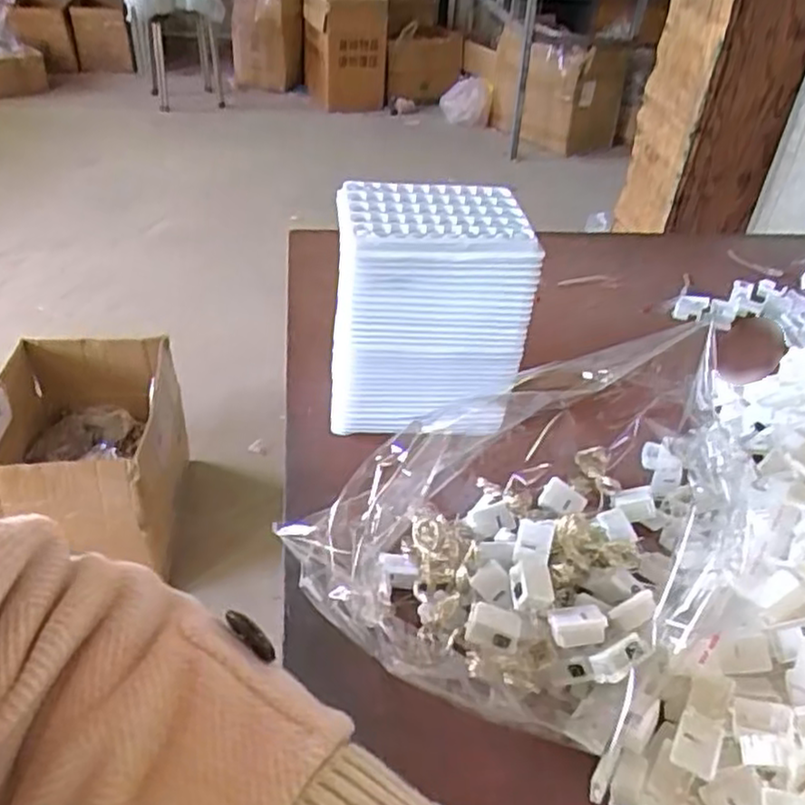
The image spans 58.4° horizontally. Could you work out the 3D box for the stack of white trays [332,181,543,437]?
[{"bbox_3d":[0.016,-0.061,0.525,0.129,0.163,0.080,-2,38,-7],"label":"stack of white trays"}]

